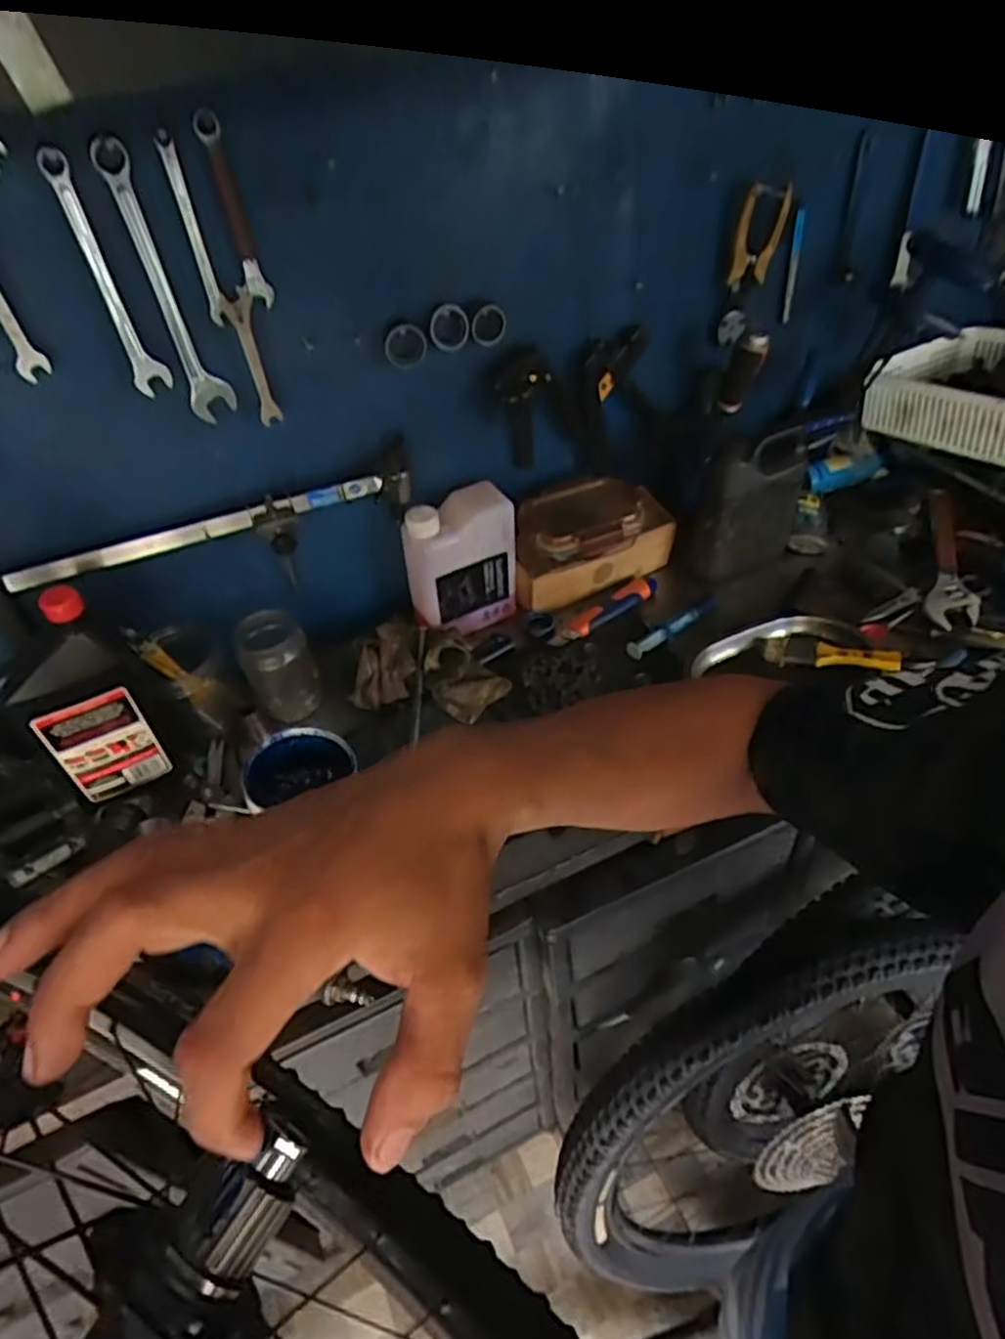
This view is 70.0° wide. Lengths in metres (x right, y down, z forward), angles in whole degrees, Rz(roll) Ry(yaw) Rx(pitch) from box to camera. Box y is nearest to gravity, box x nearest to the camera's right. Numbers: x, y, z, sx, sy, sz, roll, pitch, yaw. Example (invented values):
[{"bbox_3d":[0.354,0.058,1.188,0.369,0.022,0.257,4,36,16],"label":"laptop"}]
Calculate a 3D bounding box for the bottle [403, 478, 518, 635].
[{"bbox_3d":[-0.045,-0.125,0.873,0.135,0.168,0.056,-27,47,-19],"label":"bottle"}]

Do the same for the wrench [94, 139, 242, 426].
[{"bbox_3d":[-0.279,-0.317,0.606,0.036,0.214,0.007,-19,46,-12],"label":"wrench"}]

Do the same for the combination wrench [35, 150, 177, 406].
[{"bbox_3d":[-0.316,-0.309,0.574,0.027,0.176,0.006,-19,43,-9],"label":"combination wrench"}]

